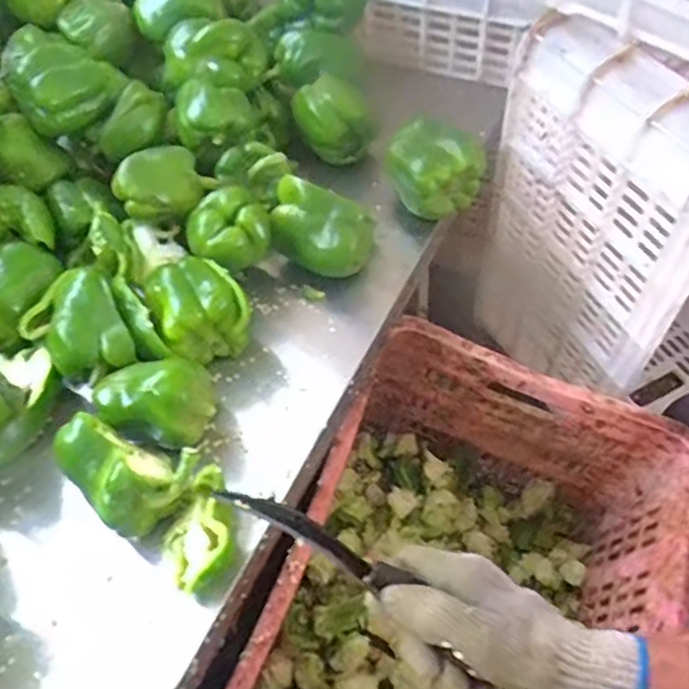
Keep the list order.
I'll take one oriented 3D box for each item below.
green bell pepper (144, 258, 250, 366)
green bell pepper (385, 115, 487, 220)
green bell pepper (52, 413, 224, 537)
[{"bbox_3d":[-0.127,-0.033,0.562,0.076,0.057,0.081,-2,55,3],"label":"green bell pepper"},{"bbox_3d":[0.090,-0.175,0.642,0.093,0.074,0.072,5,56,7],"label":"green bell pepper"},{"bbox_3d":[-0.159,0.096,0.494,0.099,0.071,0.079,36,65,25],"label":"green bell pepper"}]

